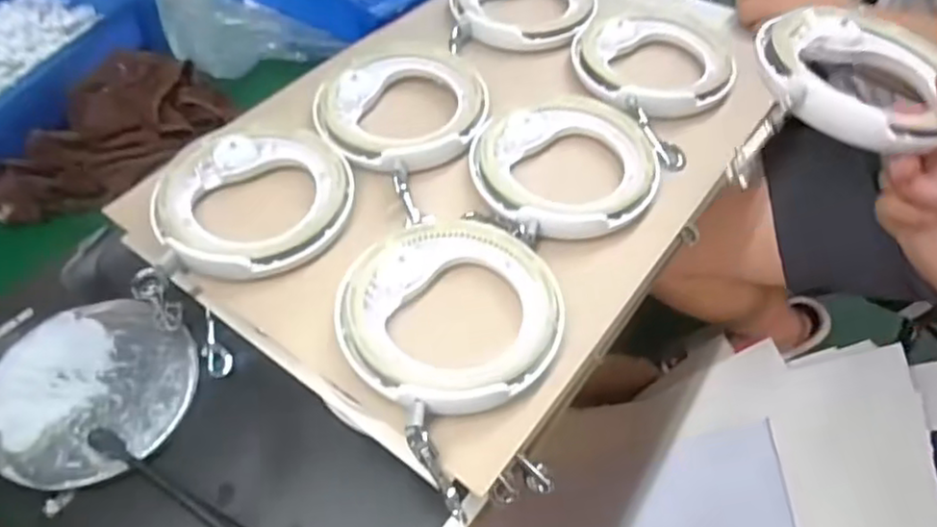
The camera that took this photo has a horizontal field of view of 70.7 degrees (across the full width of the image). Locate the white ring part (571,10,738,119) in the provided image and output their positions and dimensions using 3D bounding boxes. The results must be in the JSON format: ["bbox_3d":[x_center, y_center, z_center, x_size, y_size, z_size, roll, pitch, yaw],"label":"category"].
[{"bbox_3d":[0.155,-0.168,0.558,0.125,0.024,0.126,0,51,0],"label":"white ring part"}]

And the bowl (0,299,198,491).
[{"bbox_3d":[-0.246,0.079,0.433,0.122,0.017,0.125,0,51,0],"label":"bowl"}]

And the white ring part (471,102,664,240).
[{"bbox_3d":[0.071,-0.068,0.476,0.128,0.024,0.117,-13,52,-9],"label":"white ring part"}]

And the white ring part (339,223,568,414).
[{"bbox_3d":[-0.009,0.031,0.397,0.130,0.024,0.125,0,51,0],"label":"white ring part"}]

